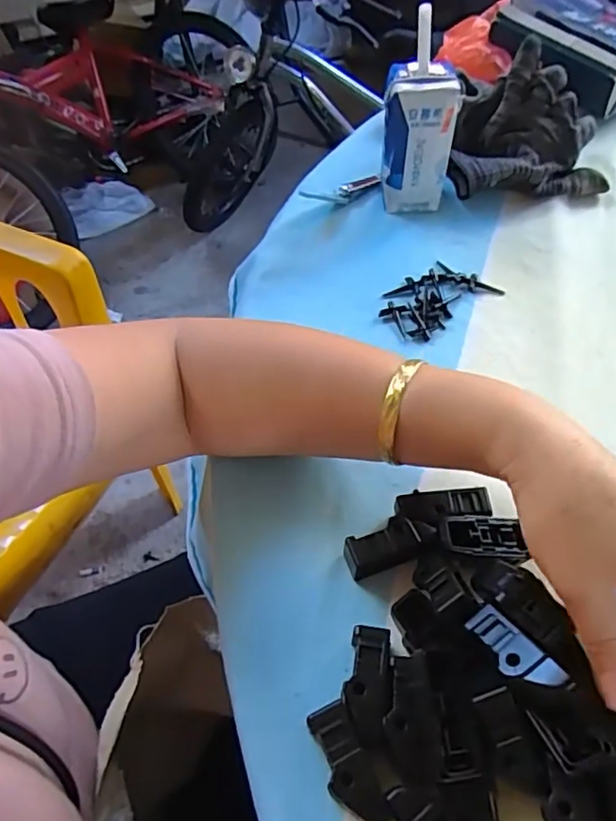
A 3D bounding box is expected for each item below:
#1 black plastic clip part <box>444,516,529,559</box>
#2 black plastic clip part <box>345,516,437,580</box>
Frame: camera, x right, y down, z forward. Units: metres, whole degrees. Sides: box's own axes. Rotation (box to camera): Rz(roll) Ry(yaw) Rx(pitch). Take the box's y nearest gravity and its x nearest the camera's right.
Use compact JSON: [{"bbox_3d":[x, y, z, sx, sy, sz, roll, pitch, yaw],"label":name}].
[{"bbox_3d":[0.090,0.064,0.305,0.042,0.005,0.021,7,53,-14],"label":"black plastic clip part"},{"bbox_3d":[0.042,0.072,0.314,0.047,0.026,0.018,-13,56,-12],"label":"black plastic clip part"}]

